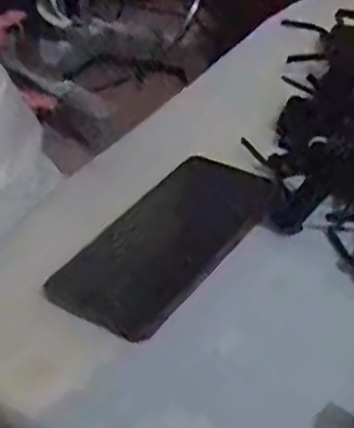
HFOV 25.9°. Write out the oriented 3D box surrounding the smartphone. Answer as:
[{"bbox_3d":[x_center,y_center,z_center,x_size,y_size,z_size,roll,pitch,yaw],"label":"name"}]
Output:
[{"bbox_3d":[-0.003,0.015,0.504,0.079,0.004,0.170,23,46,28],"label":"smartphone"}]

